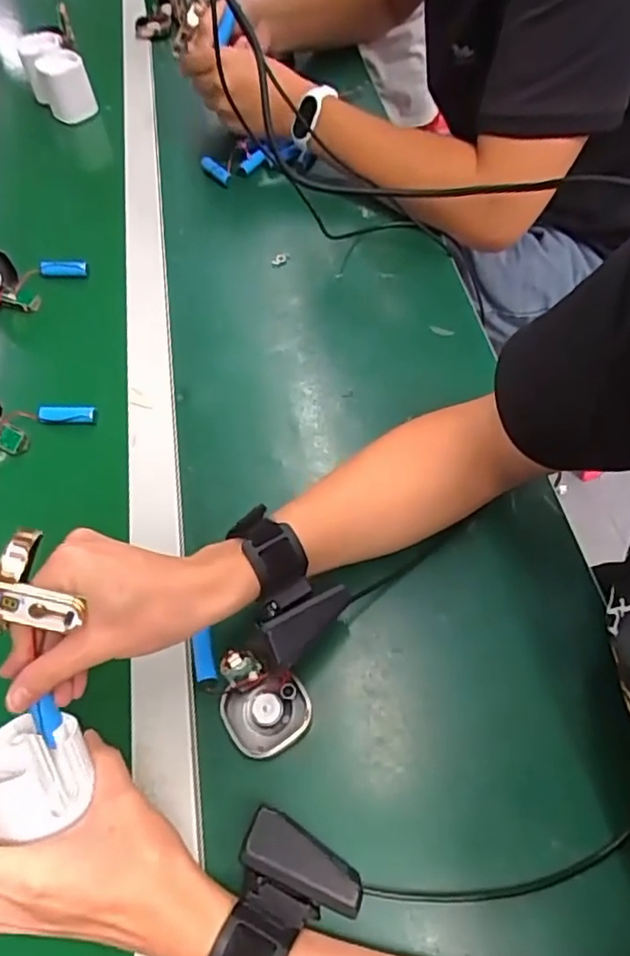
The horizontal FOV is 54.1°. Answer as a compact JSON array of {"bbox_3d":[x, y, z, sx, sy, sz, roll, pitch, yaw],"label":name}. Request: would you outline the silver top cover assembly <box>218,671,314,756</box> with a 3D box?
[{"bbox_3d":[-0.031,0.154,0.403,0.054,0.013,0.045,-18,59,-7],"label":"silver top cover assembly"}]

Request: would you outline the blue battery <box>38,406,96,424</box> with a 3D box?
[{"bbox_3d":[-0.224,-0.057,0.555,0.054,0.012,0.012,2,58,5],"label":"blue battery"}]

